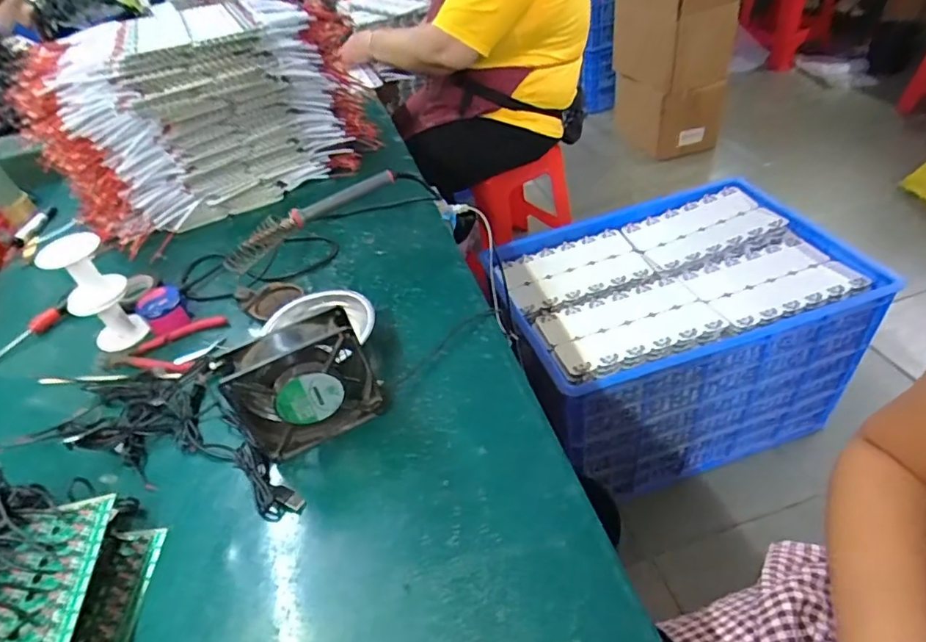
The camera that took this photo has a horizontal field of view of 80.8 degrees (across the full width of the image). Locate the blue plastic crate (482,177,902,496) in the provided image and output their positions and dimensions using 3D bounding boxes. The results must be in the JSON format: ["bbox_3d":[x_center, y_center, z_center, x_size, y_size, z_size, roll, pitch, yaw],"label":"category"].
[{"bbox_3d":[0.443,0.026,1.228,0.680,0.366,0.469,-17,42,-8],"label":"blue plastic crate"}]

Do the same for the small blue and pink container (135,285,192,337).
[{"bbox_3d":[-0.374,-0.012,0.681,0.049,0.044,0.052,-1,42,1],"label":"small blue and pink container"}]

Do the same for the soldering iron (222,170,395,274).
[{"bbox_3d":[-0.191,-0.127,0.680,0.228,0.041,0.032,-32,49,-12],"label":"soldering iron"}]

